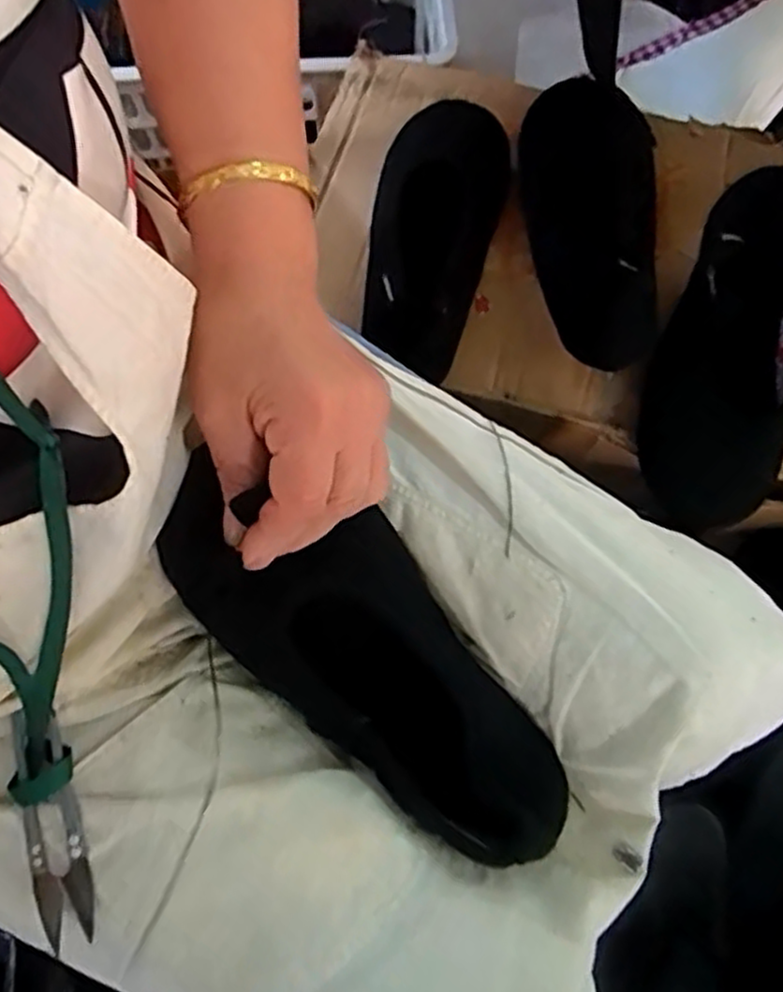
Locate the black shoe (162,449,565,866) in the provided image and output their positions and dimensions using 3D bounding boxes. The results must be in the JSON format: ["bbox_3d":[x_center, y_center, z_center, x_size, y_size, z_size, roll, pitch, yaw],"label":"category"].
[{"bbox_3d":[-0.007,0.079,0.359,0.239,0.062,0.092,41,75,-4],"label":"black shoe"}]

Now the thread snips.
[{"bbox_3d":[-0.150,0.146,0.326,0.021,0.013,0.100,-13,85,-4],"label":"thread snips"}]

